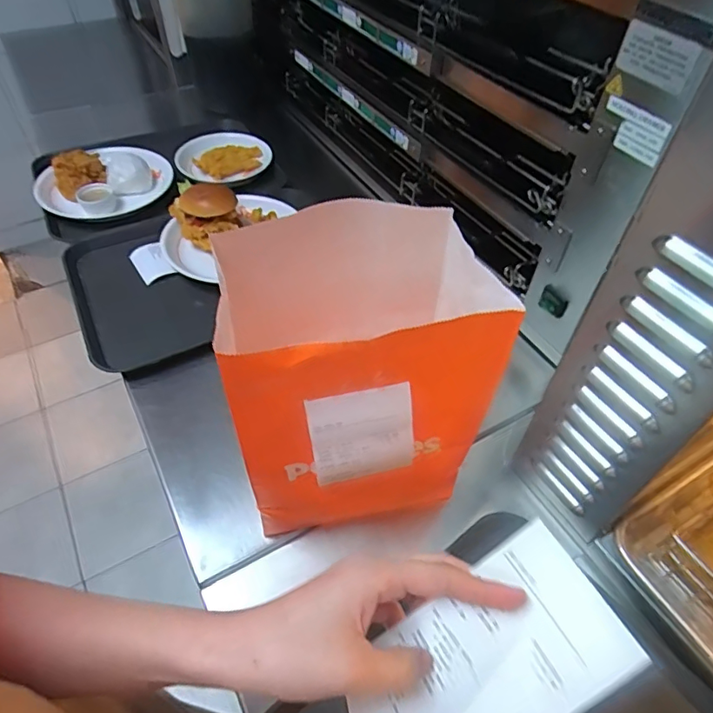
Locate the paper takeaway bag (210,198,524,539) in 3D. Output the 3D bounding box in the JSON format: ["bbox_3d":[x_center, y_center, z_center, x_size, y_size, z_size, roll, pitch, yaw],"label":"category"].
[{"bbox_3d":[-0.004,0.028,0.462,0.202,0.260,0.162,-10,49,-12],"label":"paper takeaway bag"}]

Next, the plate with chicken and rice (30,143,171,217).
[{"bbox_3d":[-0.432,-0.307,0.886,0.172,0.073,0.218,29,53,22],"label":"plate with chicken and rice"}]

